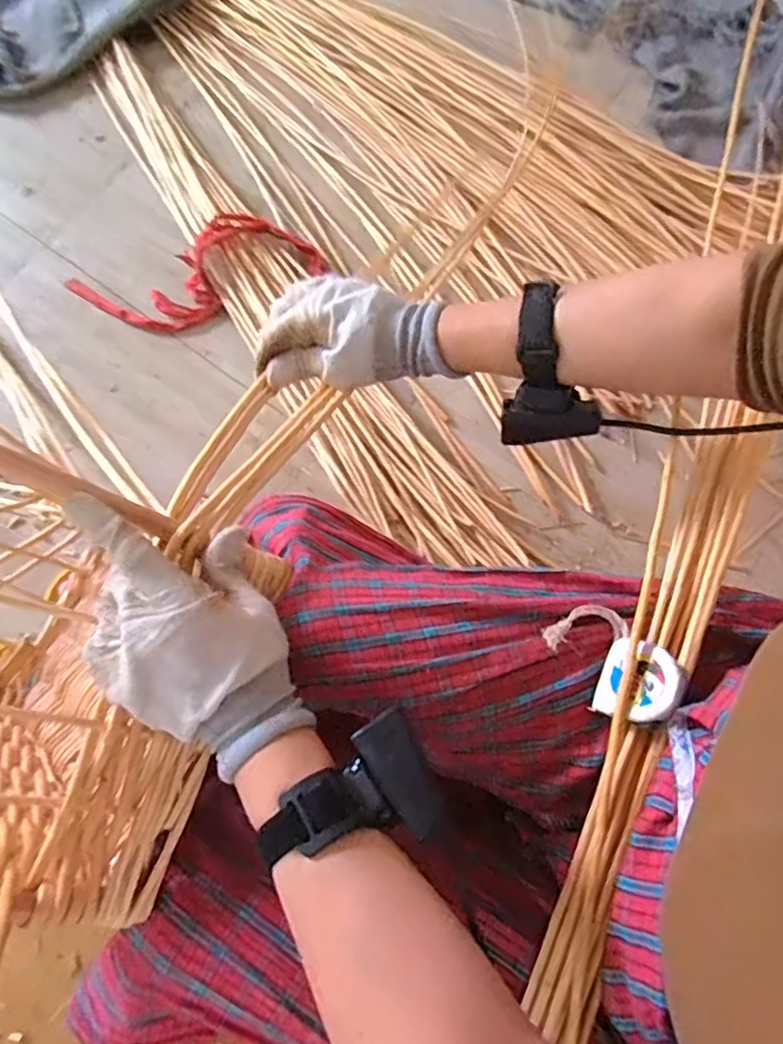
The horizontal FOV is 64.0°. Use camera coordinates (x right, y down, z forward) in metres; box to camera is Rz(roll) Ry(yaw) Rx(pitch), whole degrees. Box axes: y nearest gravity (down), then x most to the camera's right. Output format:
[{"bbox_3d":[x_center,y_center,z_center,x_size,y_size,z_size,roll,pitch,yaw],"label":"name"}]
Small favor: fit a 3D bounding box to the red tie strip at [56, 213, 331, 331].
[{"bbox_3d":[-0.312,-0.394,0.981,0.396,0.049,0.156,-20,75,-4],"label":"red tie strip"}]

